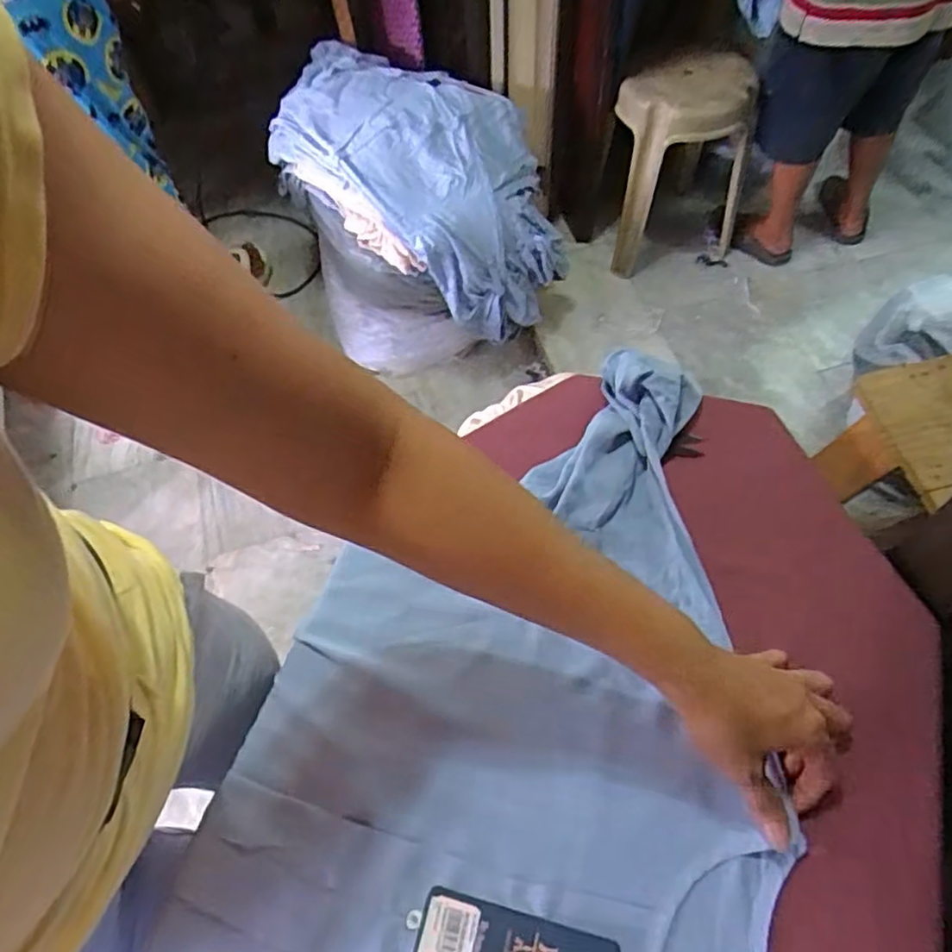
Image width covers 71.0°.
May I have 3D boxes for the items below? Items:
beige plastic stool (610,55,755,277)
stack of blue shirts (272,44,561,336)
[{"bbox_3d":[0.524,-0.788,1.705,0.375,0.486,0.270,-15,58,4],"label":"beige plastic stool"},{"bbox_3d":[-0.152,-0.653,1.555,0.697,0.368,0.390,30,66,19],"label":"stack of blue shirts"}]

